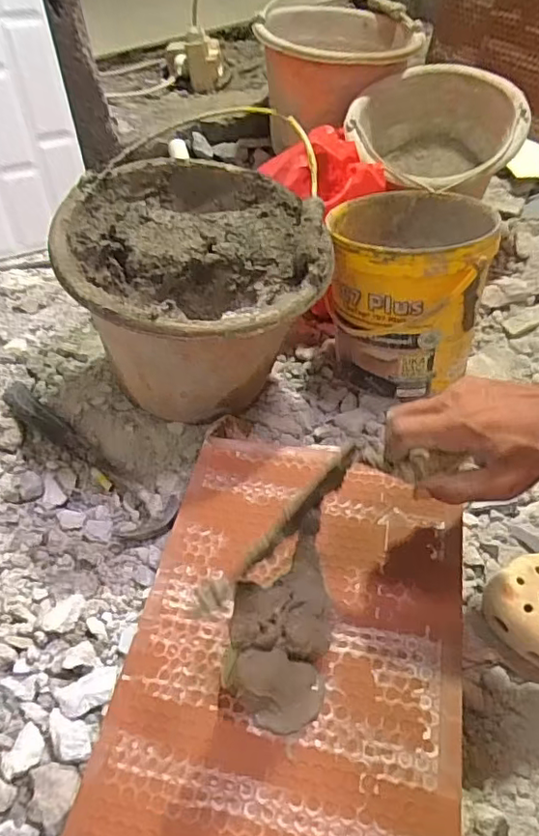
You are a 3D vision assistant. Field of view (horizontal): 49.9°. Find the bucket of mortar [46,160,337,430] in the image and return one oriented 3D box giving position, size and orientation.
[{"bbox_3d":[-0.068,-0.137,0.641,0.250,0.208,0.278,-2,50,2],"label":"bucket of mortar"}]

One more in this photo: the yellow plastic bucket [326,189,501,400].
[{"bbox_3d":[0.161,-0.161,0.691,0.169,0.203,0.189,10,52,12],"label":"yellow plastic bucket"}]

